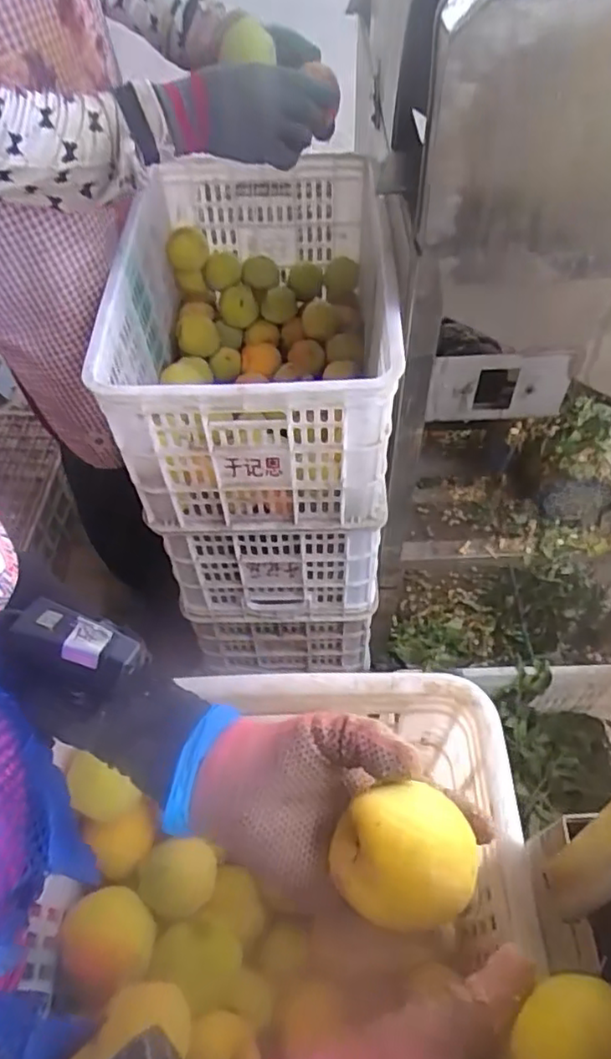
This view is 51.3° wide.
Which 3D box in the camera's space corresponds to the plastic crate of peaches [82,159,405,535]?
[{"bbox_3d":[-0.061,-0.277,0.906,0.342,0.270,0.516,-2,54,1],"label":"plastic crate of peaches"}]

